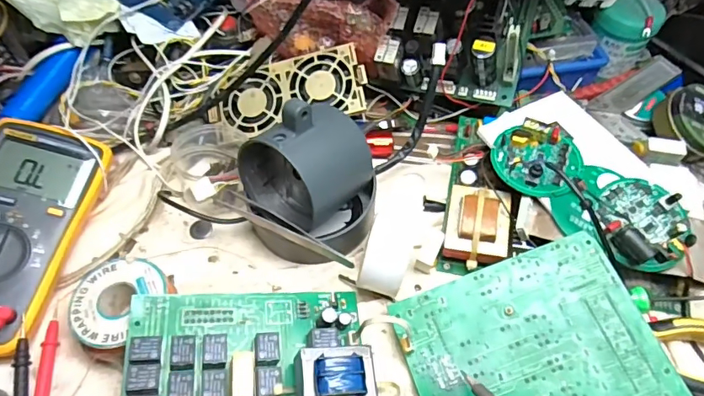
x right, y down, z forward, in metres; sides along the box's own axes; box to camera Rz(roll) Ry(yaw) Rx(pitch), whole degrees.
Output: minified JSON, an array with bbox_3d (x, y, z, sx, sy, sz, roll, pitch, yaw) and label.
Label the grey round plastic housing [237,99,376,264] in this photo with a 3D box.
[{"bbox_3d":[-0.030,-0.007,0.376,0.101,0.111,0.082,-12,58,-8],"label":"grey round plastic housing"}]

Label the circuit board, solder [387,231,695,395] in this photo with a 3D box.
[{"bbox_3d":[0.135,0.141,0.316,0.159,0.005,0.214,-22,64,0],"label":"circuit board, solder"}]

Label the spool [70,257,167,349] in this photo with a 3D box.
[{"bbox_3d":[-0.171,0.081,0.366,0.061,0.037,0.067,0,57,-1],"label":"spool"}]

